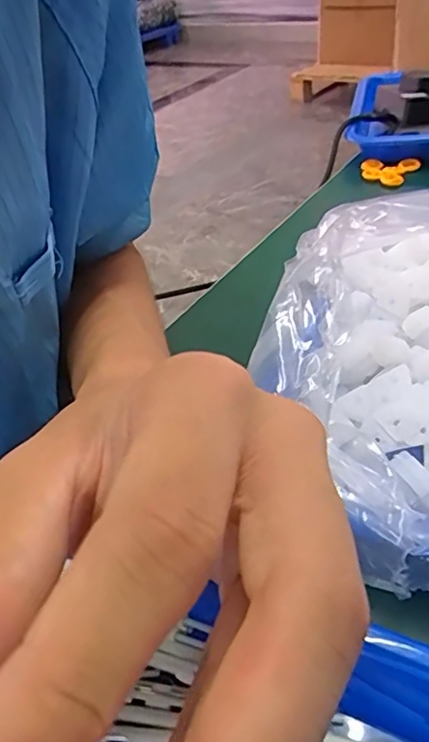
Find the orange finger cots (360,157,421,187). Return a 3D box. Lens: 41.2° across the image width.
[{"bbox_3d":[0.160,-0.189,0.535,0.048,0.010,0.051,-2,46,2],"label":"orange finger cots"}]

